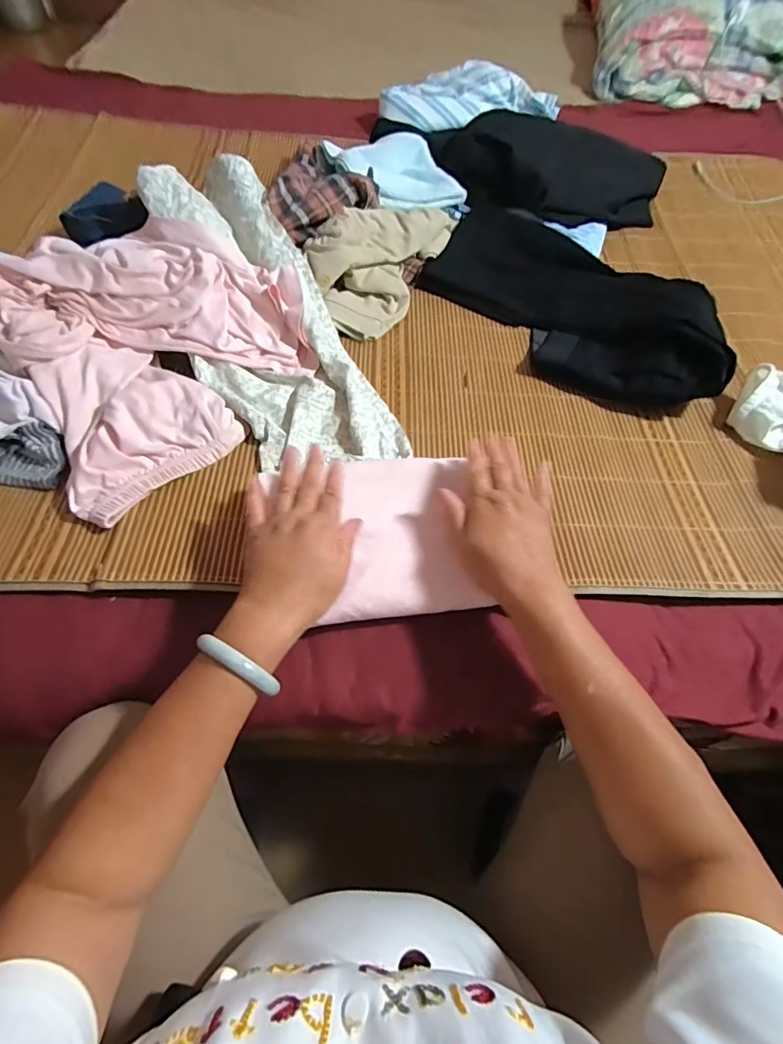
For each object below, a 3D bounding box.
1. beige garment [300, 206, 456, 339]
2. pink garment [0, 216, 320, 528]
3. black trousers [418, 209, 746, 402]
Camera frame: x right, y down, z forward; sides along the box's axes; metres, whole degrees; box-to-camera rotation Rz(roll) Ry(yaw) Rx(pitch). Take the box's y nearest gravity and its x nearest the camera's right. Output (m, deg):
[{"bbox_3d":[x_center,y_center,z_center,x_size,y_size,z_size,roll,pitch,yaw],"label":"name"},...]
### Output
[{"bbox_3d":[-0.026,-0.416,0.730,0.160,0.078,0.302,23,62,9],"label":"beige garment"},{"bbox_3d":[-0.278,-0.226,0.590,0.358,0.082,0.357,-34,68,-20],"label":"pink garment"},{"bbox_3d":[0.277,-0.353,0.717,0.481,0.084,0.262,41,66,18],"label":"black trousers"}]

